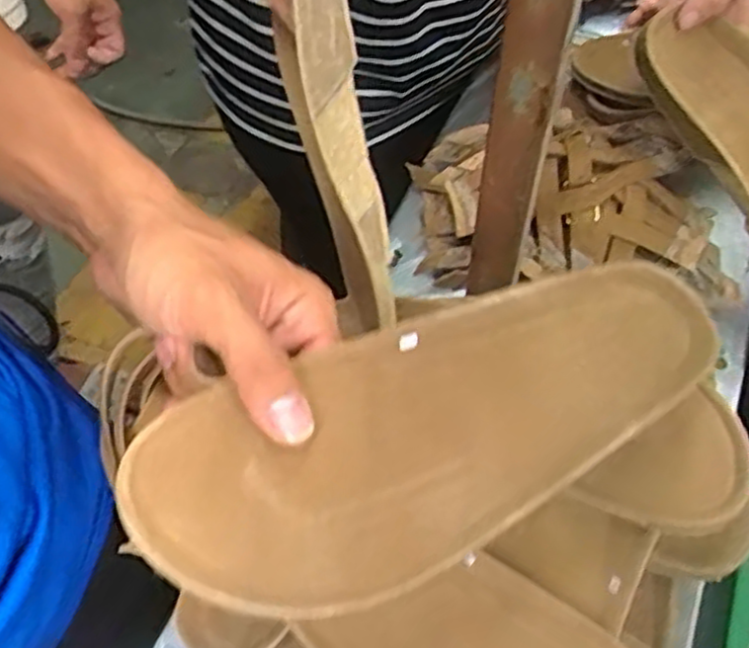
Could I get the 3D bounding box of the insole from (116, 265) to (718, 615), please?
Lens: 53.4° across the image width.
[{"bbox_3d":[0.036,0.036,0.304,0.259,0.025,0.090,-20,56,-21],"label":"insole"}]

